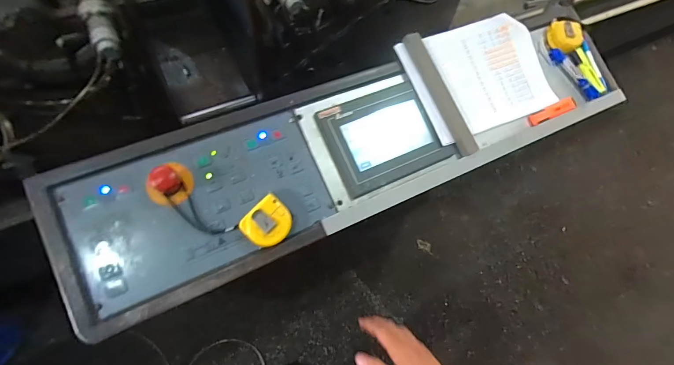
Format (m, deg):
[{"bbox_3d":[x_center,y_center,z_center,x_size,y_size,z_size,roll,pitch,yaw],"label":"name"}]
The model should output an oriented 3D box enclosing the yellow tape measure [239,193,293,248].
[{"bbox_3d":[-0.107,0.062,0.529,0.069,0.032,0.066,-40,99,-21],"label":"yellow tape measure"}]

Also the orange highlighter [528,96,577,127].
[{"bbox_3d":[0.444,-0.147,0.711,0.118,0.017,0.027,-22,96,-17],"label":"orange highlighter"}]

